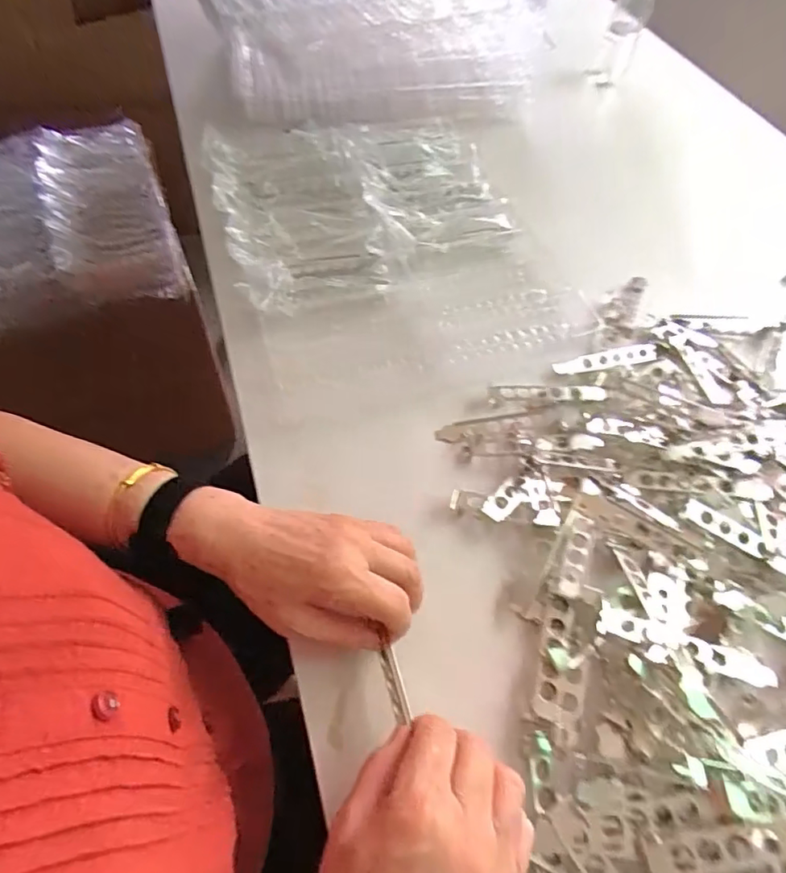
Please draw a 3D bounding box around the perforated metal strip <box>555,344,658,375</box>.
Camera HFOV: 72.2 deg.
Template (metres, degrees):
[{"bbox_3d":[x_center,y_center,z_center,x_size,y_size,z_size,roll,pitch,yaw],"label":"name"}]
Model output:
[{"bbox_3d":[0.224,-0.079,0.565,0.113,0.008,0.023,-10,58,-11],"label":"perforated metal strip"}]

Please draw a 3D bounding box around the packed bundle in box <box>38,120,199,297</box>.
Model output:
[{"bbox_3d":[-0.507,-0.408,0.973,0.183,0.124,0.398,-18,60,-15],"label":"packed bundle in box"}]

